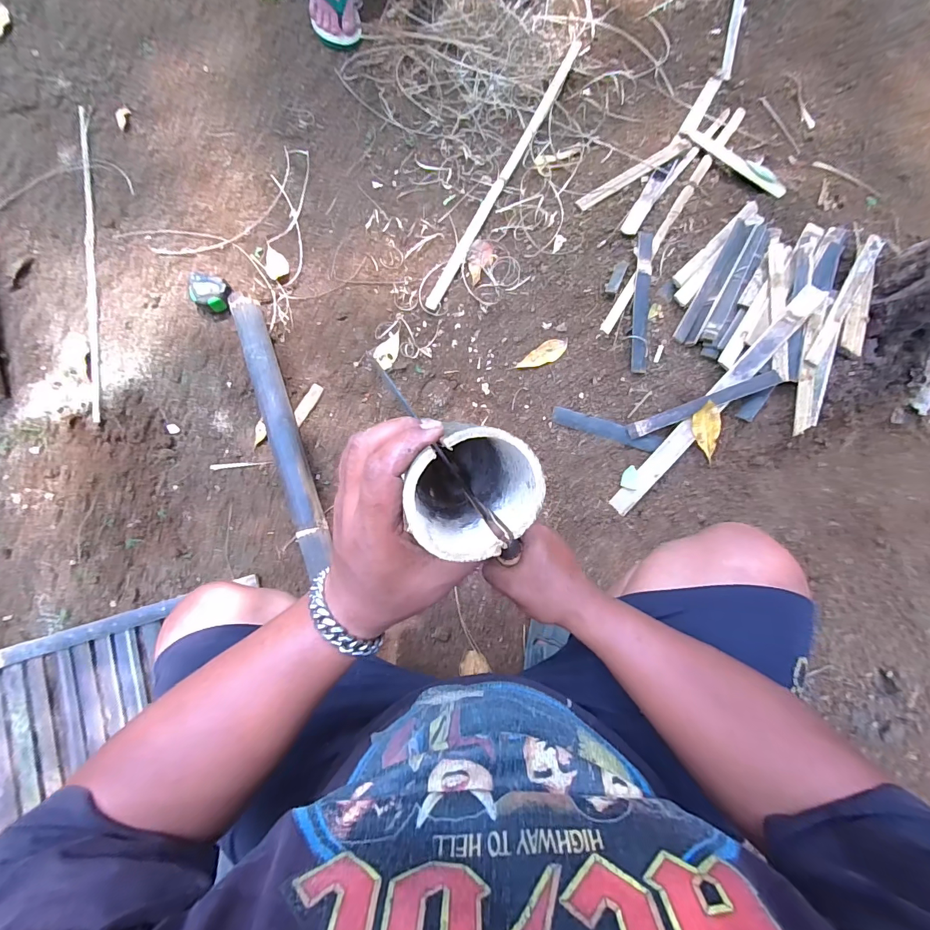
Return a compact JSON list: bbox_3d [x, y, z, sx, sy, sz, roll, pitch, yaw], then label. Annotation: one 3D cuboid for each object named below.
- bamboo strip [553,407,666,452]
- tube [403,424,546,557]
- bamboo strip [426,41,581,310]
[{"bbox_3d":[0.264,-0.069,0.788,0.199,0.007,0.031,20,94,14],"label":"bamboo strip"},{"bbox_3d":[-0.002,0.013,0.319,0.075,0.189,0.067,-44,94,-2],"label":"tube"},{"bbox_3d":[0.090,-0.615,0.876,0.030,0.016,0.683,28,83,2],"label":"bamboo strip"}]

